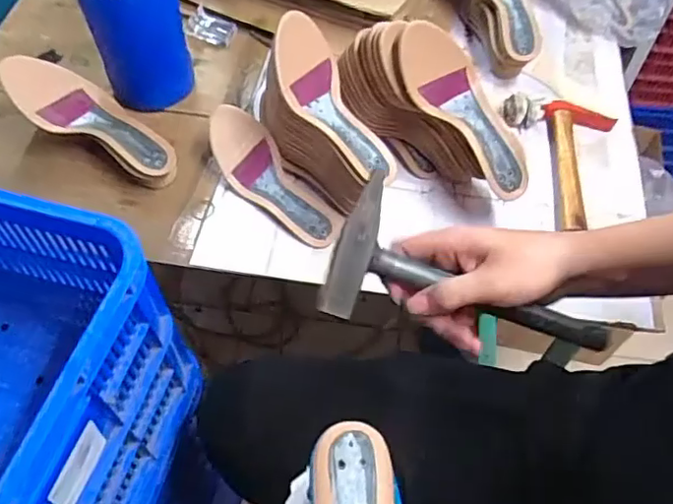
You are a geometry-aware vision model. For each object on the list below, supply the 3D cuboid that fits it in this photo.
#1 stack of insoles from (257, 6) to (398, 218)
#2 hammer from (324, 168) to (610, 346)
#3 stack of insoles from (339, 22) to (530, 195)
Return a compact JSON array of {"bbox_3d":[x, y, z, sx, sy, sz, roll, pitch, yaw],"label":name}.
[{"bbox_3d":[-0.011,-0.152,0.717,0.092,0.170,0.219,-30,62,-19],"label":"stack of insoles"},{"bbox_3d":[0.109,0.021,0.473,0.231,0.027,0.114,16,80,-9],"label":"hammer"},{"bbox_3d":[0.119,-0.171,0.723,0.269,0.185,0.076,30,61,17],"label":"stack of insoles"}]

